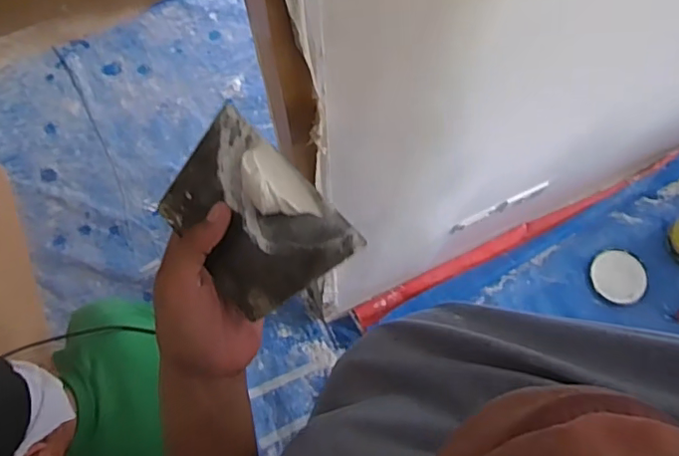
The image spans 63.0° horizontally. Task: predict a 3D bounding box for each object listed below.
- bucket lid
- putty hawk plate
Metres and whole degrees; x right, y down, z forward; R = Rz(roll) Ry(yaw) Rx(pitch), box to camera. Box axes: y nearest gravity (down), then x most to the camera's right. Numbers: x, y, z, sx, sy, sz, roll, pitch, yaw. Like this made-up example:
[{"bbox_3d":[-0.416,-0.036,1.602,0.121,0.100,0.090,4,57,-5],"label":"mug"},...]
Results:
[{"bbox_3d":[0.840,0.147,1.660,0.174,0.023,0.161,3,72,-9],"label":"bucket lid"},{"bbox_3d":[-0.064,-0.009,0.379,0.091,0.018,0.137,-45,73,5],"label":"putty hawk plate"}]

